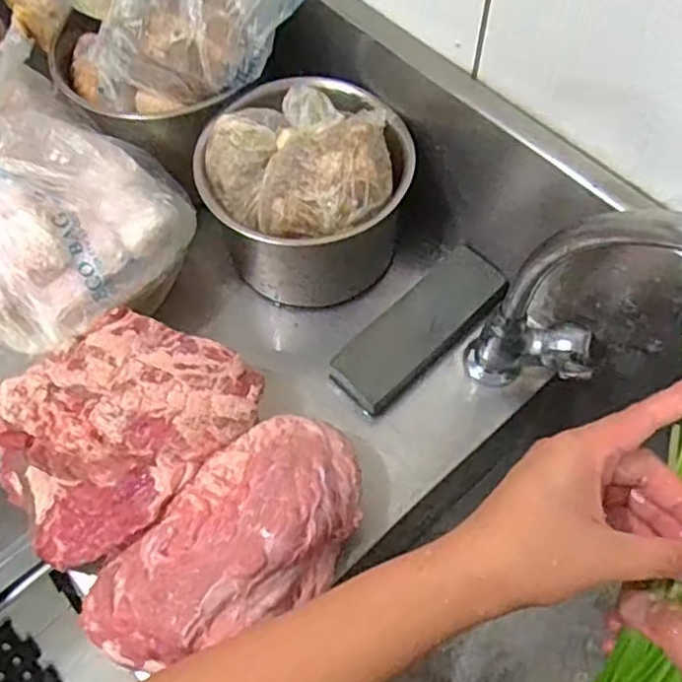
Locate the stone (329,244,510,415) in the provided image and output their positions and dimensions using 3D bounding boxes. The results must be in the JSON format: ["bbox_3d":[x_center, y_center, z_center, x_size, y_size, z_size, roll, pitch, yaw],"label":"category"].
[{"bbox_3d":[0.059,-0.010,0.506,0.150,0.028,0.055,-40,68,-17],"label":"stone"}]

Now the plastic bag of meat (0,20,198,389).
[{"bbox_3d":[-0.242,-0.095,0.468,0.215,0.101,0.203,40,70,20],"label":"plastic bag of meat"}]

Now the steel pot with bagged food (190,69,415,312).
[{"bbox_3d":[-0.025,-0.116,0.504,0.146,0.126,0.133,-1,62,2],"label":"steel pot with bagged food"}]

